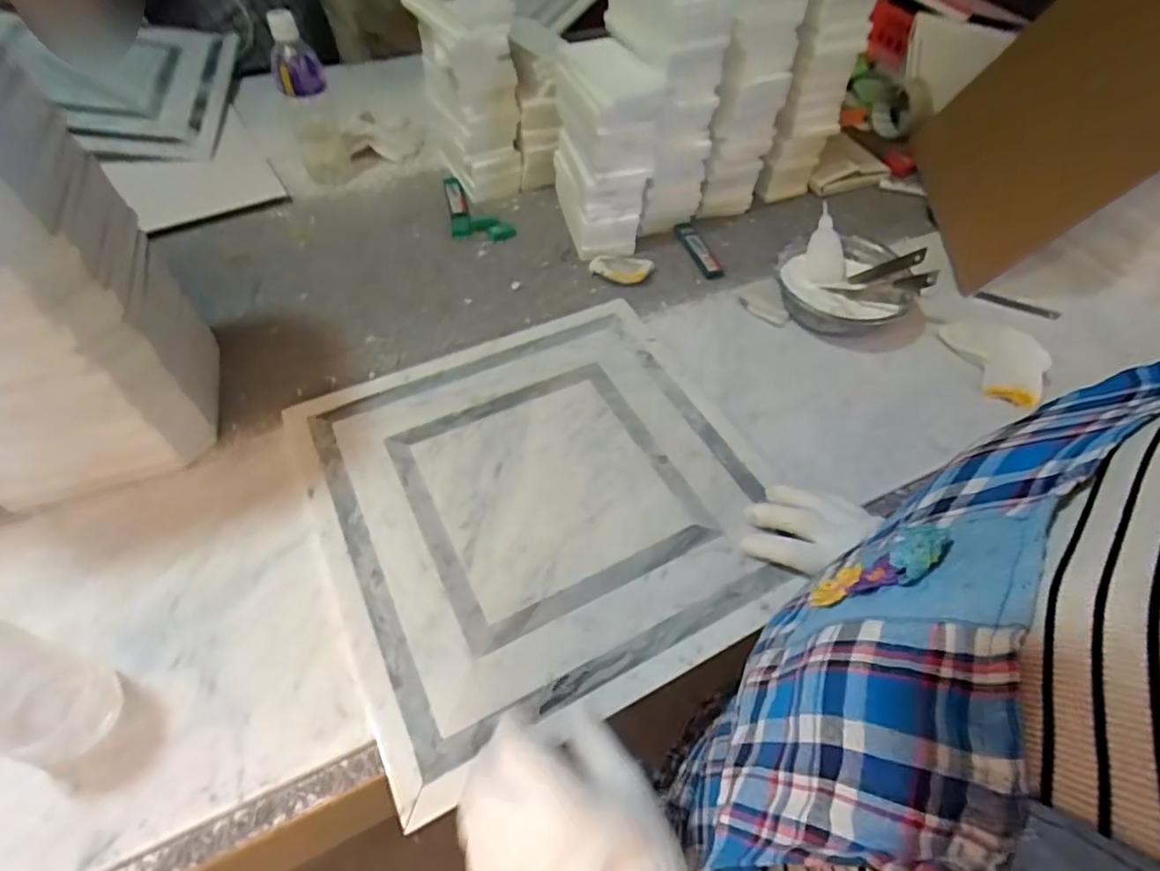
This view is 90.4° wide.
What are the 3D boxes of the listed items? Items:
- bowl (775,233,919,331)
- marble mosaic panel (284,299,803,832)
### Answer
[{"bbox_3d":[0.312,-0.178,0.693,0.144,0.050,0.150,0,51,0],"label":"bowl"},{"bbox_3d":[-0.042,0.043,0.543,0.379,0.018,0.401,-23,55,-17],"label":"marble mosaic panel"}]

